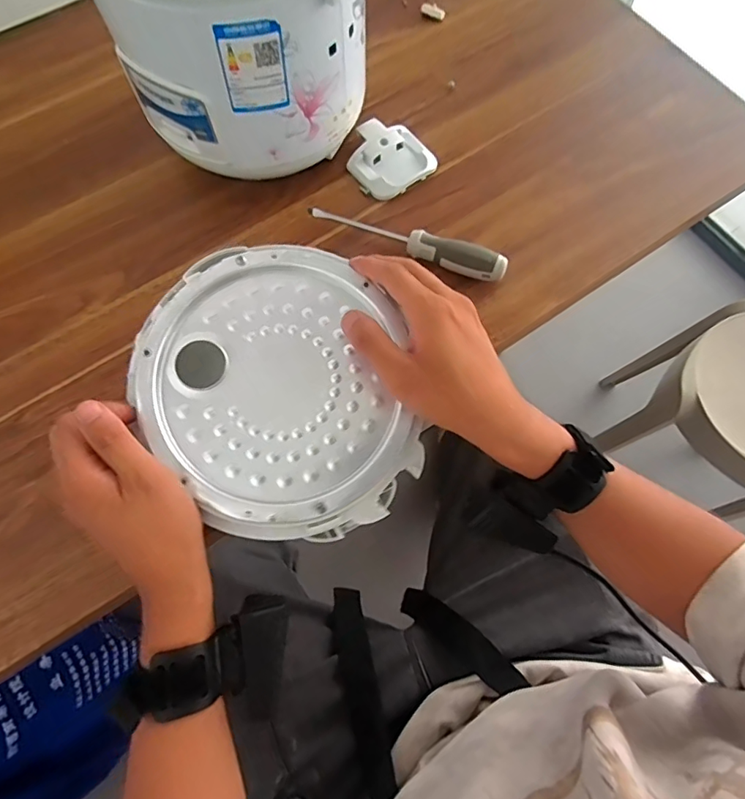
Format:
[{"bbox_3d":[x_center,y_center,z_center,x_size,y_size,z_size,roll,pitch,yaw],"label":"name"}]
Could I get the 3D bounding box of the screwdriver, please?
[{"bbox_3d":[0.029,-0.142,0.444,0.182,0.030,0.022,21,72,7],"label":"screwdriver"}]

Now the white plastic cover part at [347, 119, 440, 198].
[{"bbox_3d":[0.016,-0.236,0.481,0.073,0.017,0.075,-38,75,-12],"label":"white plastic cover part"}]

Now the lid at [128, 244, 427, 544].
[{"bbox_3d":[-0.066,-0.010,0.339,0.173,0.048,0.200,-11,72,-4],"label":"lid"}]

